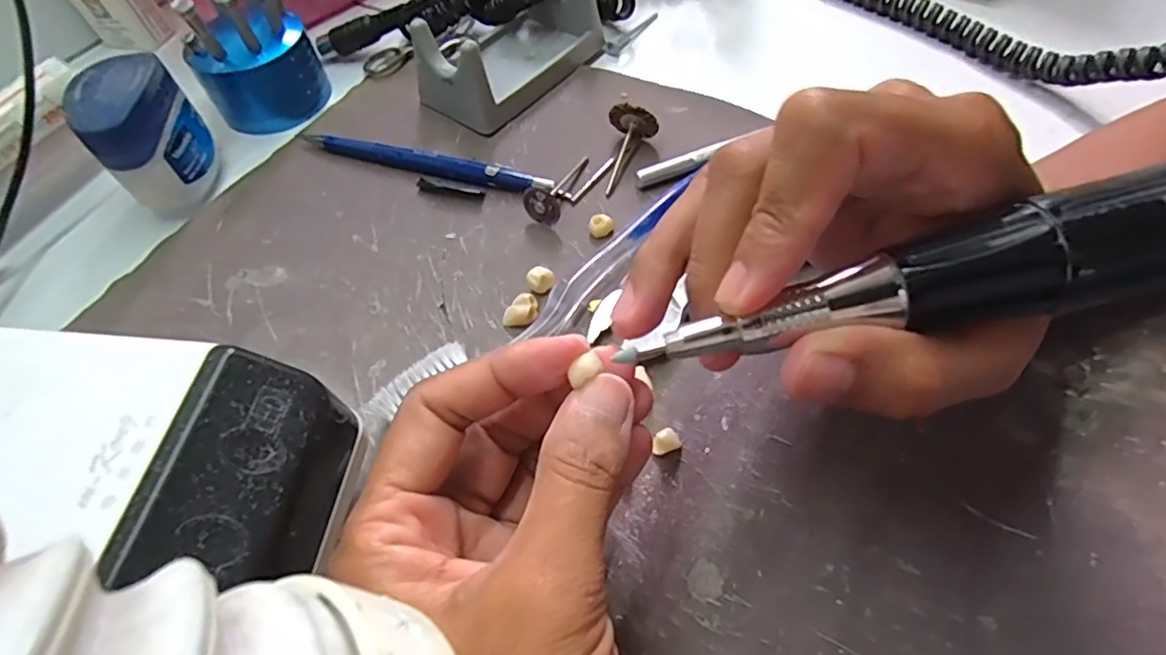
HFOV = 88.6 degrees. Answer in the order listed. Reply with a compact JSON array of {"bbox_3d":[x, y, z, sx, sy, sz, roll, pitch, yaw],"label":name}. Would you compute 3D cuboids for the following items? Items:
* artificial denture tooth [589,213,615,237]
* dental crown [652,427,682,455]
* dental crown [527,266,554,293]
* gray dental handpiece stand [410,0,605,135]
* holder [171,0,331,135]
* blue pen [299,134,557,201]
[{"bbox_3d":[0.008,-0.044,0.257,0.010,0.008,0.007,-2,56,2],"label":"artificial denture tooth"},{"bbox_3d":[0.028,0.039,0.202,0.010,0.007,0.007,-24,59,-10],"label":"dental crown"},{"bbox_3d":[-0.017,-0.019,0.242,0.011,0.008,0.008,-15,57,-6],"label":"dental crown"},{"bbox_3d":[-0.039,-0.150,0.311,0.056,0.036,0.098,34,65,23],"label":"gray dental handpiece stand"},{"bbox_3d":[-0.167,-0.145,0.300,0.051,0.066,0.057,8,57,9],"label":"holder"},{"bbox_3d":[-0.079,-0.075,0.283,0.129,0.009,0.018,14,60,14],"label":"blue pen"}]

